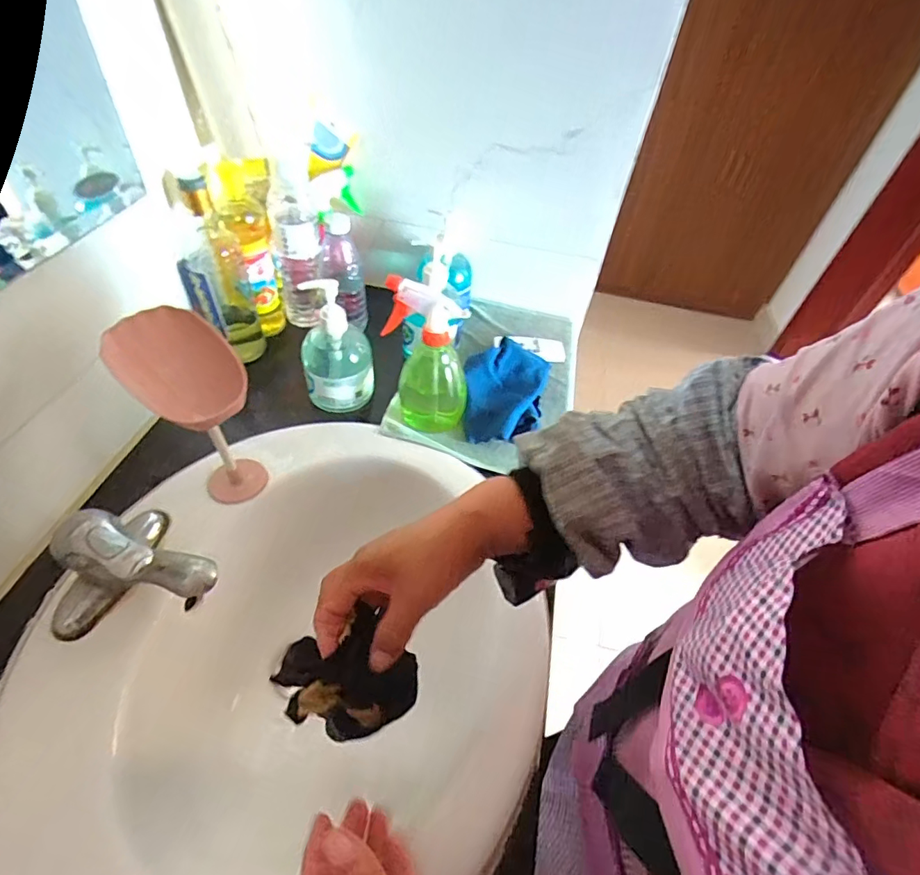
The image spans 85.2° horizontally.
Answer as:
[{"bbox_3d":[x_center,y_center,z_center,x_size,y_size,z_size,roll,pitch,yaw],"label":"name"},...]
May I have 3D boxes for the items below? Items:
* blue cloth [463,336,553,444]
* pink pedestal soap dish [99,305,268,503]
[{"bbox_3d":[0.056,-0.061,0.651,0.108,0.052,0.145,12,48,4],"label":"blue cloth"},{"bbox_3d":[-0.252,-0.021,0.485,0.092,0.179,0.107,-30,58,-29],"label":"pink pedestal soap dish"}]

